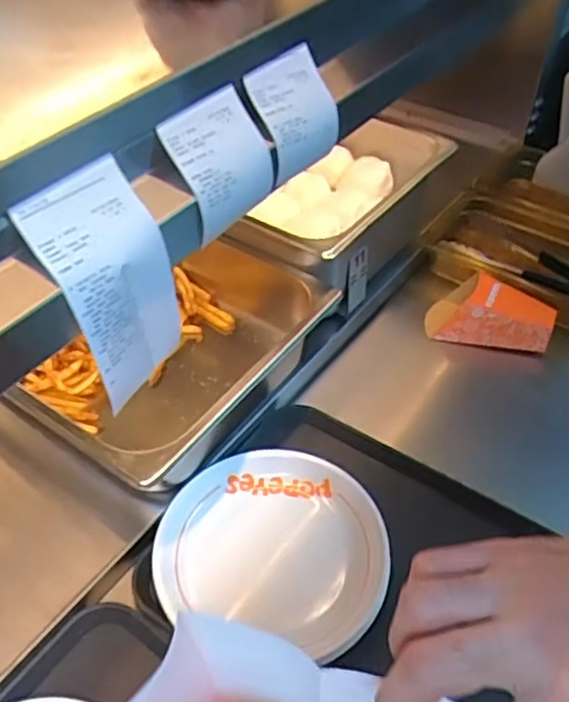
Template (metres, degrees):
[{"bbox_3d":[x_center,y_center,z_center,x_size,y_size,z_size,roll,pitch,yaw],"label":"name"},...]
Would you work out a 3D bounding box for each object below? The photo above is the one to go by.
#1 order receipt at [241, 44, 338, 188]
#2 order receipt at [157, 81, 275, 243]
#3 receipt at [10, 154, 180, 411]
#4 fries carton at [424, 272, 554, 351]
[{"bbox_3d":[0.004,-0.187,0.529,0.045,0.080,0.080,29,53,25],"label":"order receipt"},{"bbox_3d":[-0.047,-0.136,0.474,0.046,0.073,0.080,30,53,25],"label":"order receipt"},{"bbox_3d":[-0.117,-0.044,0.432,0.054,0.132,0.086,23,51,21],"label":"receipt"},{"bbox_3d":[0.281,-0.054,0.892,0.162,0.053,0.104,5,47,5],"label":"fries carton"}]

